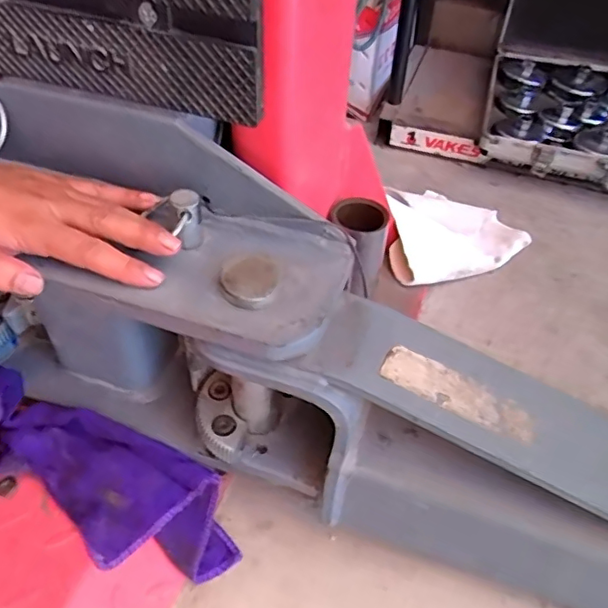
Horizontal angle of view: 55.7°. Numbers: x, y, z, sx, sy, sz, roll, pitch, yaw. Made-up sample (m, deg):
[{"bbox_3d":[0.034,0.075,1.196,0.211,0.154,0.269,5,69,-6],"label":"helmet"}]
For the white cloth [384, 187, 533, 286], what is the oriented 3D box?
[{"bbox_3d":[0.186,-0.112,0.784,0.219,0.044,0.175,-16,48,-19],"label":"white cloth"}]

